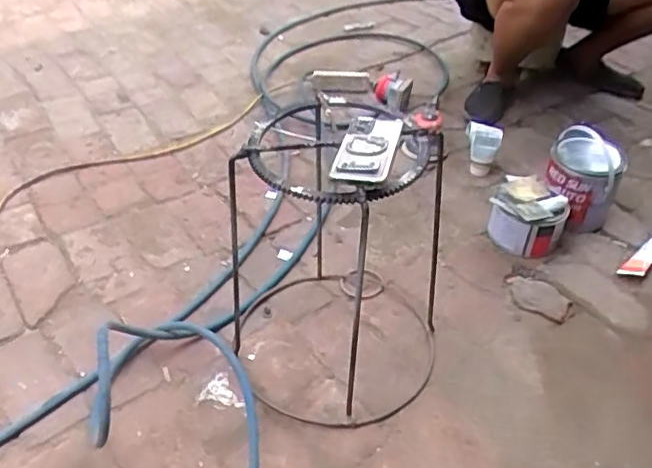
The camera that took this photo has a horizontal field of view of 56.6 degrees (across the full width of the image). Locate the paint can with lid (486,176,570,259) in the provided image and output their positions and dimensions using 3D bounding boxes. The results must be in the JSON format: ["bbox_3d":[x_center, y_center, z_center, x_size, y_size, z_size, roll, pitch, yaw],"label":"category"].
[{"bbox_3d":[0.450,-0.041,1.343,0.151,0.109,0.169,22,45,24],"label":"paint can with lid"}]

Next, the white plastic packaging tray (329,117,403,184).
[{"bbox_3d":[0.056,-0.117,0.807,0.074,0.027,0.153,9,41,9],"label":"white plastic packaging tray"}]

